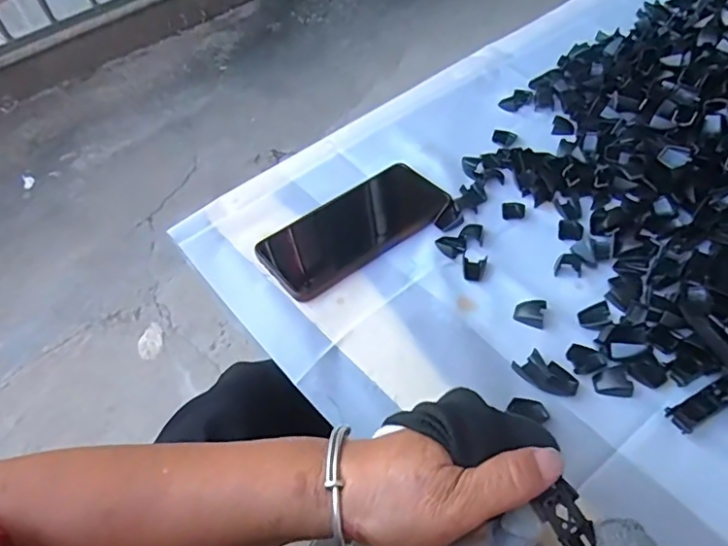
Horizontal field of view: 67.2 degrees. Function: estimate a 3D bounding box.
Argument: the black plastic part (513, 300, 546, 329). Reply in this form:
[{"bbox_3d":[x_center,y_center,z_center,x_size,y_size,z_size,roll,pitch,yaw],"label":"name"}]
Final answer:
[{"bbox_3d":[0.123,0.029,0.406,0.021,0.004,0.023,10,50,16],"label":"black plastic part"}]

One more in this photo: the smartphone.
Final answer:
[{"bbox_3d":[-0.008,-0.042,0.479,0.164,0.008,0.084,-34,53,-22],"label":"smartphone"}]

